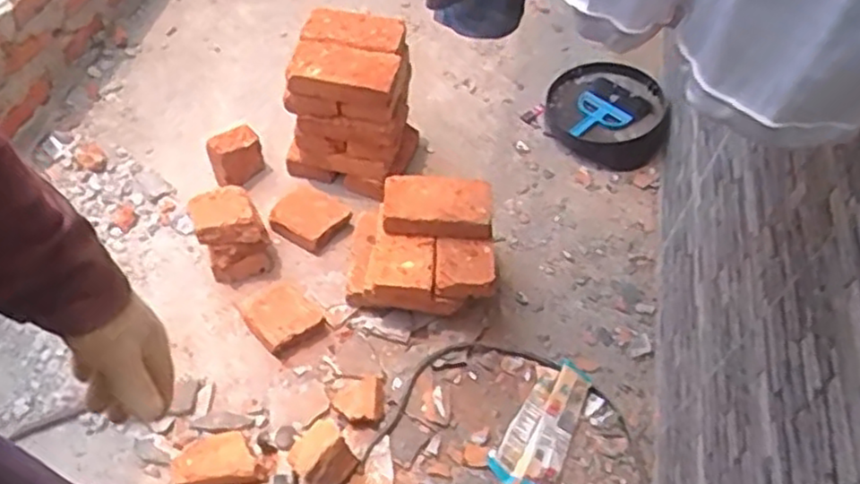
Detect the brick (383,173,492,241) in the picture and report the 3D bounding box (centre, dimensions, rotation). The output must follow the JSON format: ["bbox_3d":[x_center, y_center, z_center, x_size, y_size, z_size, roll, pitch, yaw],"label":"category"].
[{"bbox_3d":[0.012,-0.065,1.283,0.193,0.064,0.109,4,54,-3],"label":"brick"}]

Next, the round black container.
[{"bbox_3d":[0.400,-0.296,1.623,0.262,0.118,0.240,2,54,-3],"label":"round black container"}]

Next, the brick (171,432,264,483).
[{"bbox_3d":[-0.333,0.347,1.125,0.144,0.044,0.083,-5,54,-7],"label":"brick"}]

